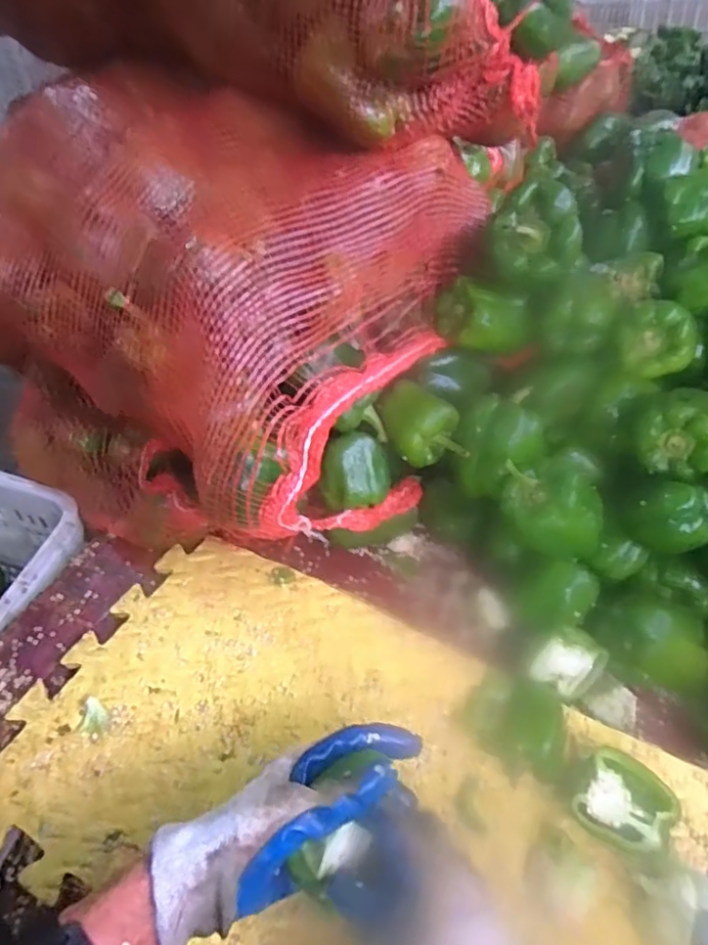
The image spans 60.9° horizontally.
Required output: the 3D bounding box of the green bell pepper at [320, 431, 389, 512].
[{"bbox_3d":[0.001,-0.001,0.553,0.064,0.047,0.063,3,49,0],"label":"green bell pepper"}]

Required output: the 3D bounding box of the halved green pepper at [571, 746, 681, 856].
[{"bbox_3d":[0.195,0.240,0.434,0.062,0.025,0.062,1,49,-2],"label":"halved green pepper"}]

